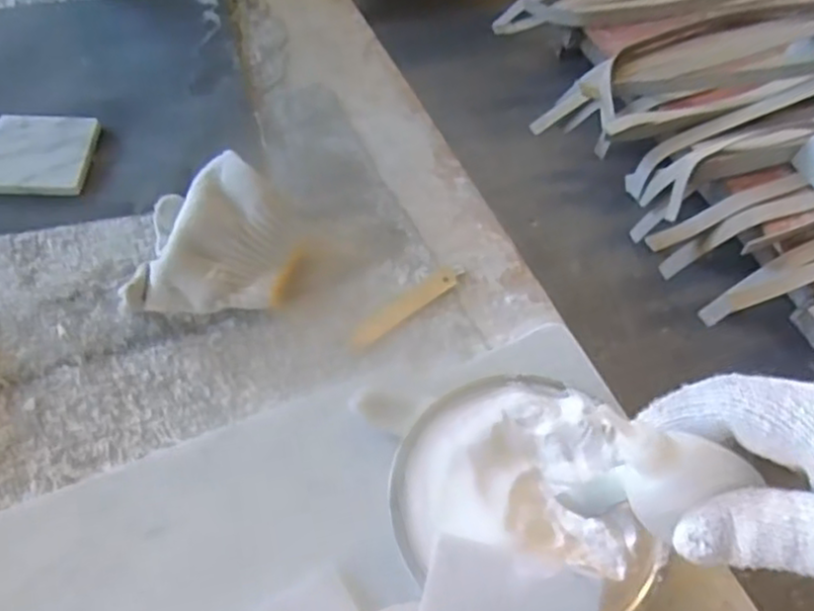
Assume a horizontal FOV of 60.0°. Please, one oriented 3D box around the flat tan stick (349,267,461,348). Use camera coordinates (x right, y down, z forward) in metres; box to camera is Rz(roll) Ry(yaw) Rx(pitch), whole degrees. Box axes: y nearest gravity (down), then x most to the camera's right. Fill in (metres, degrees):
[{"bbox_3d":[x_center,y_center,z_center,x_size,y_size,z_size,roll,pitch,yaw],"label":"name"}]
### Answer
[{"bbox_3d":[0.002,-0.002,0.504,0.102,0.004,0.018,-36,66,-24],"label":"flat tan stick"}]

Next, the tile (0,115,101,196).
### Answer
[{"bbox_3d":[-0.287,-0.118,0.550,0.076,0.015,0.077,0,57,-5],"label":"tile"}]

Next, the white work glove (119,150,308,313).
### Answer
[{"bbox_3d":[-0.132,-0.051,0.494,0.111,0.056,0.105,-2,57,-6],"label":"white work glove"}]

